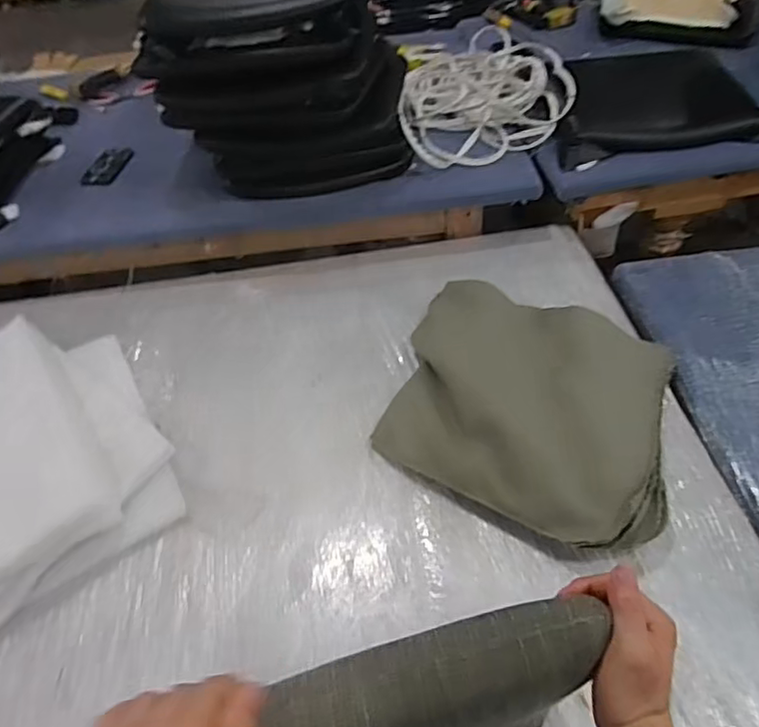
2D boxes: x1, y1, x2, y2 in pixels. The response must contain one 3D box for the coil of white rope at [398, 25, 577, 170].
[{"bbox_3d":[0.264,-0.717,1.537,0.396,0.088,0.654,-2,48,5],"label":"coil of white rope"}]

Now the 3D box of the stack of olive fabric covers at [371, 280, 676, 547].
[{"bbox_3d":[0.249,0.056,1.015,0.491,0.103,0.432,21,54,23],"label":"stack of olive fabric covers"}]

